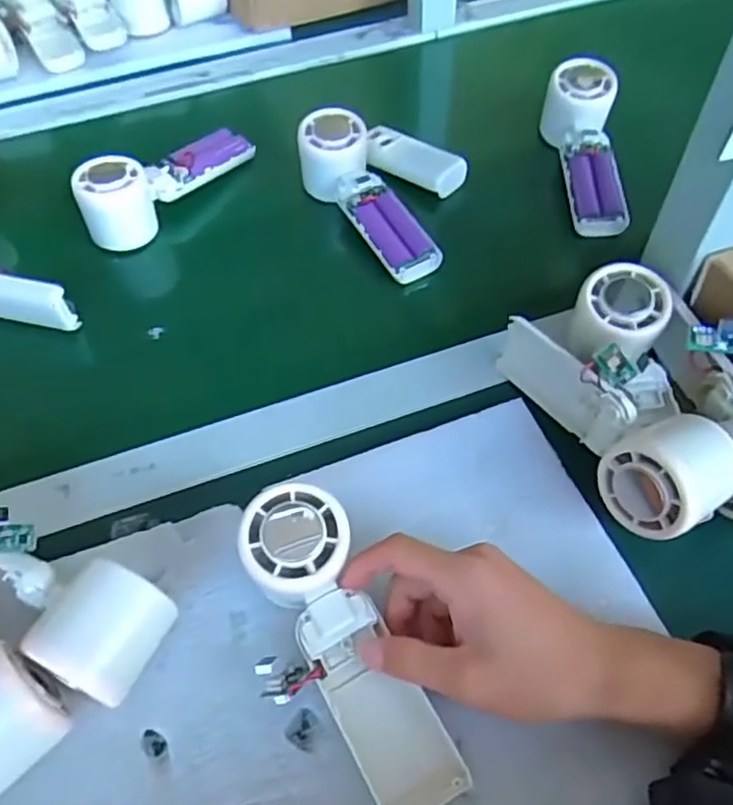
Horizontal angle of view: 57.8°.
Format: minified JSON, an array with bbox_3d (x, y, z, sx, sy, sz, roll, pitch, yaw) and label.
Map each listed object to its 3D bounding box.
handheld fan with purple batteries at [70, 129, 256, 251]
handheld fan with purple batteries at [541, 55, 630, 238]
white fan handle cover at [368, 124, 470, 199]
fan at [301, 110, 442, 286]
[{"bbox_3d":[-0.166,-0.193,0.562,0.164,0.057,0.049,-39,62,-21],"label":"handheld fan with purple batteries"},{"bbox_3d":[0.187,-0.212,0.569,0.051,0.052,0.170,-1,71,-3],"label":"handheld fan with purple batteries"},{"bbox_3d":[0.038,-0.214,0.581,0.101,0.020,0.039,33,62,22],"label":"white fan handle cover"},{"bbox_3d":[-0.001,-0.164,0.545,0.054,0.049,0.167,-28,75,-20],"label":"fan"}]

